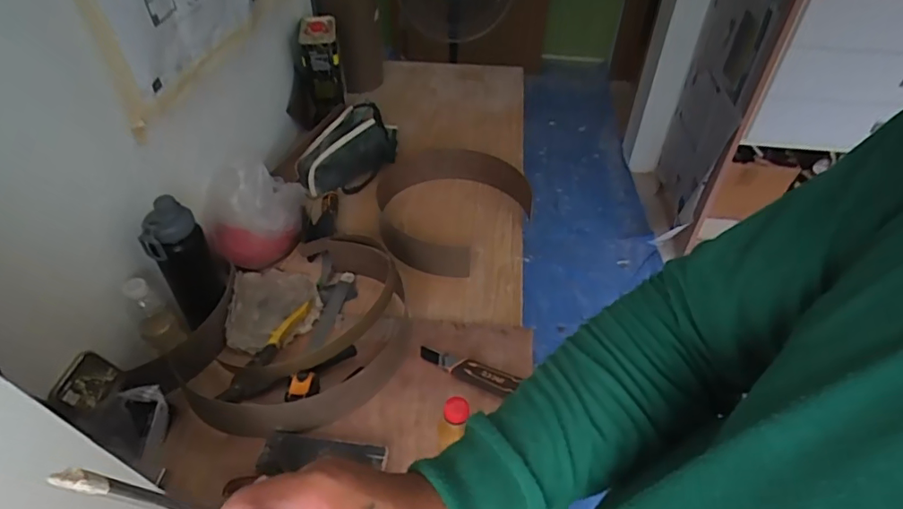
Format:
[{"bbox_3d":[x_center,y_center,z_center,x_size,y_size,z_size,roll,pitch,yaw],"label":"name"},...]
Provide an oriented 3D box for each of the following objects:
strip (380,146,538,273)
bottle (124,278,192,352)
[{"bbox_3d":[0.004,-0.120,1.137,0.316,0.110,0.325,-6,44,-8],"label":"strip"},{"bbox_3d":[-0.466,0.102,0.827,0.060,0.147,0.051,-26,50,-26],"label":"bottle"}]

